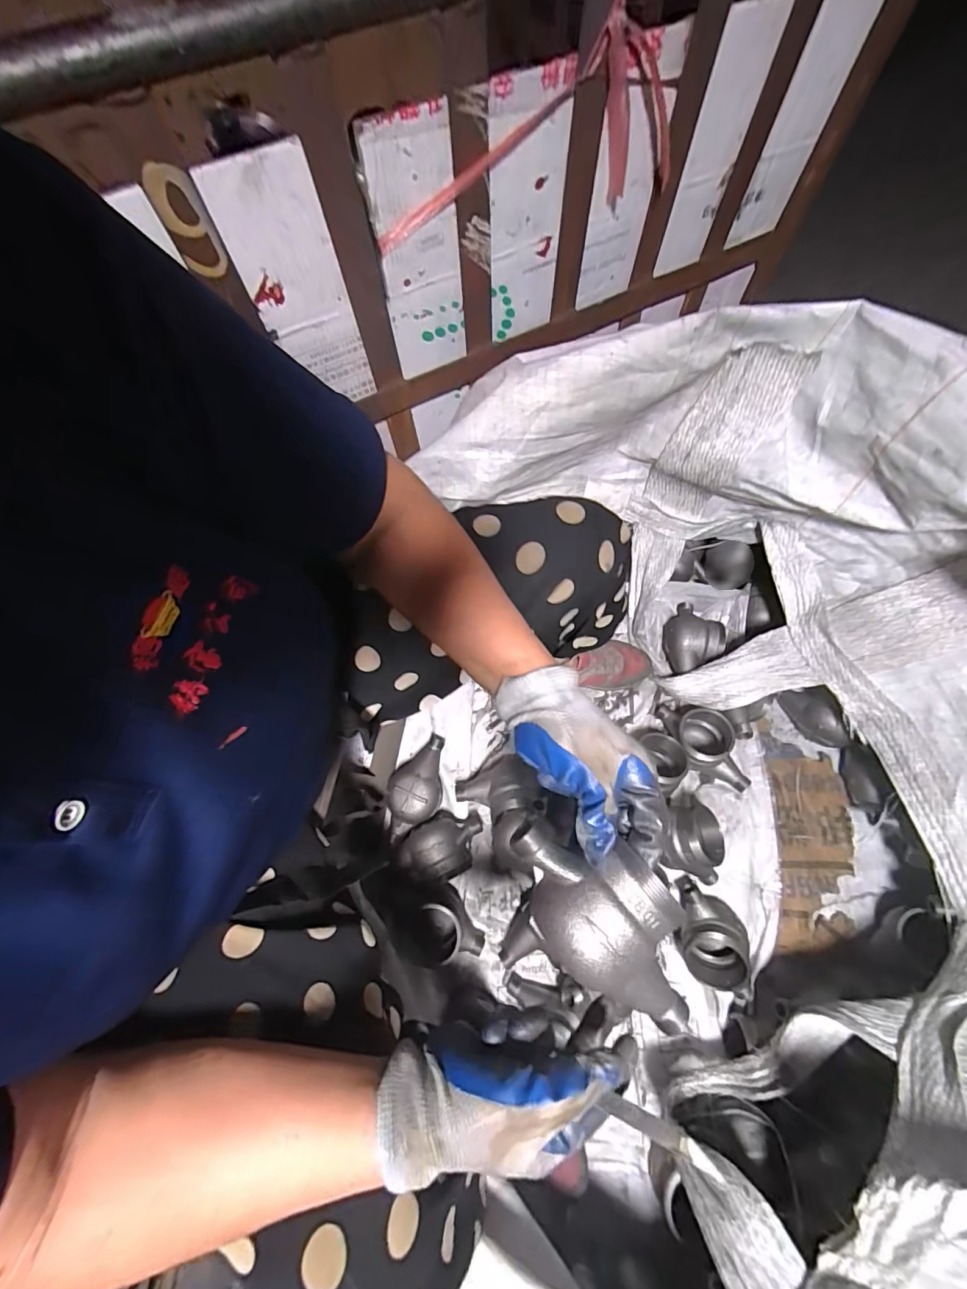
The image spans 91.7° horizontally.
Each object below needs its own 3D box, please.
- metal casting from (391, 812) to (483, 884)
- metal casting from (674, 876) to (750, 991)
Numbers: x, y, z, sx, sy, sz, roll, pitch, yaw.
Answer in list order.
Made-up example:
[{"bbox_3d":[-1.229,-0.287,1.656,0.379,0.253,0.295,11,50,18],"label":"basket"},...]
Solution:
[{"bbox_3d":[-0.066,0.302,0.690,0.137,0.067,0.085,-26,72,-8],"label":"metal casting"},{"bbox_3d":[0.309,0.392,0.638,0.079,0.075,0.120,3,70,2],"label":"metal casting"}]

